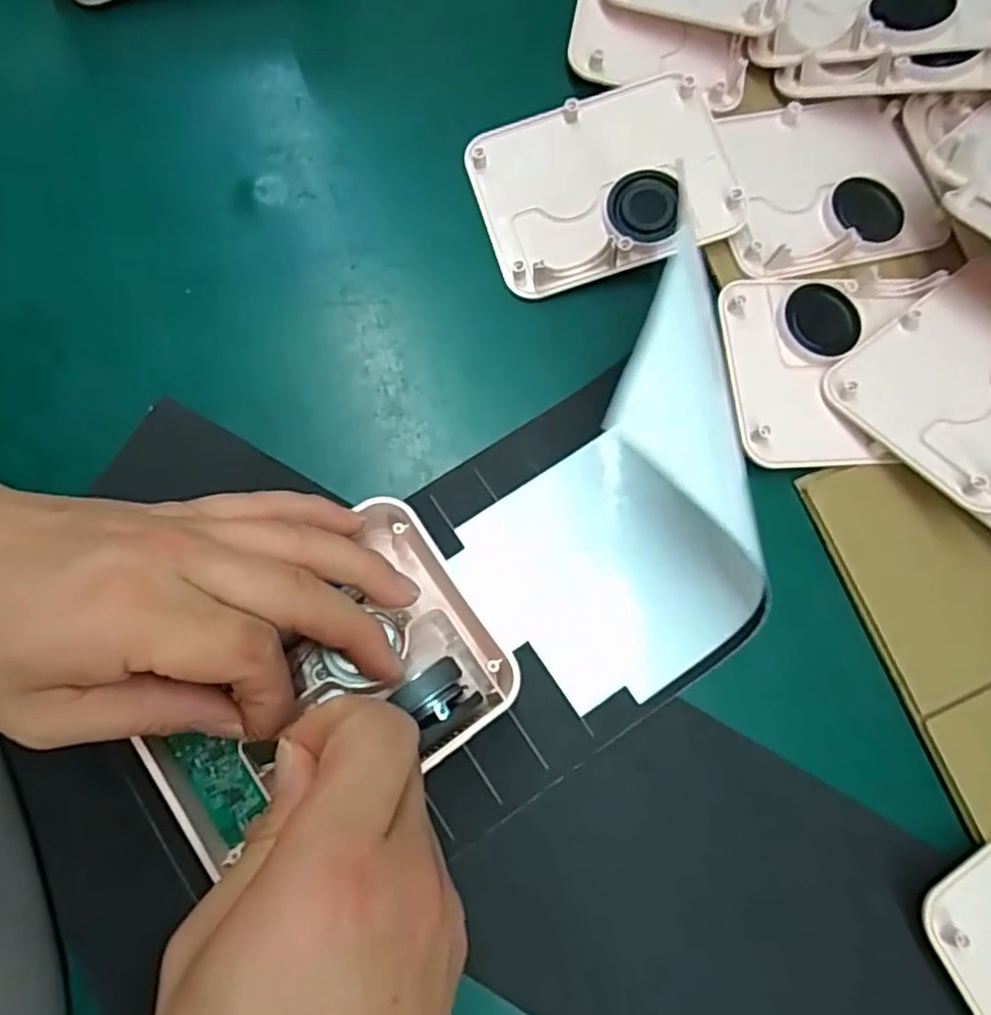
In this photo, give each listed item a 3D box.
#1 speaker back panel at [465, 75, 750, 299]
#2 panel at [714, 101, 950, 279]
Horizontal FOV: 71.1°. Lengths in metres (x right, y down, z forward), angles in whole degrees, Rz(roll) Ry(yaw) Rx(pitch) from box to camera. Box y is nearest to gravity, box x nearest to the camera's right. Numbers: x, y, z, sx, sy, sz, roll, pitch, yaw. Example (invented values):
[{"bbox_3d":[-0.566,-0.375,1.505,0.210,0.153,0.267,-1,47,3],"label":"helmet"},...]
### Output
[{"bbox_3d":[0.054,-0.165,0.349,0.124,0.014,0.096,-17,78,-3],"label":"speaker back panel"},{"bbox_3d":[0.176,-0.171,0.364,0.117,0.023,0.097,-7,77,-7],"label":"panel"}]

